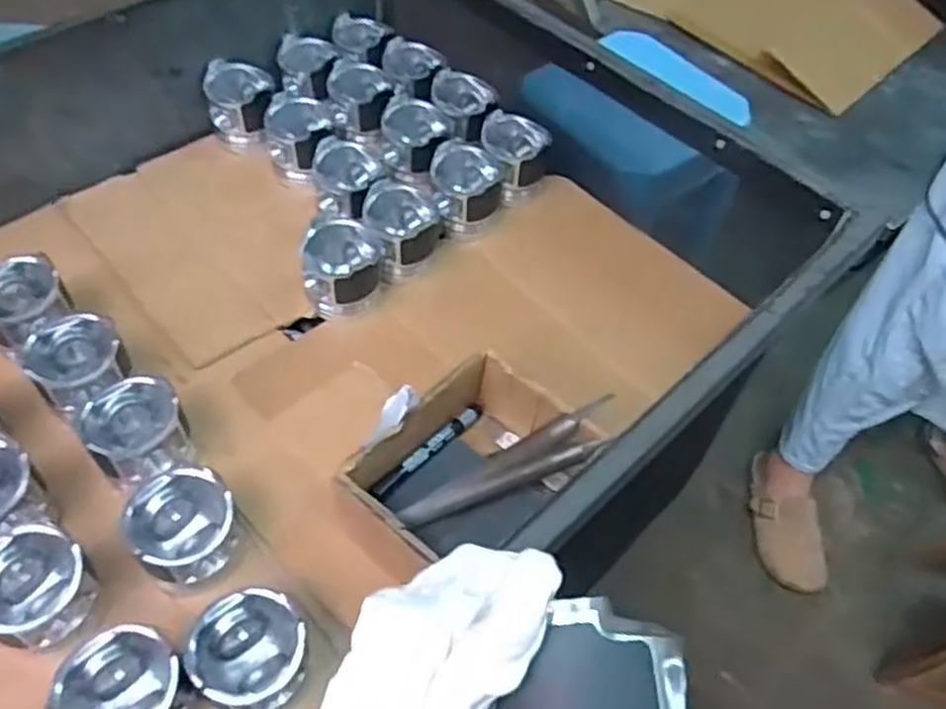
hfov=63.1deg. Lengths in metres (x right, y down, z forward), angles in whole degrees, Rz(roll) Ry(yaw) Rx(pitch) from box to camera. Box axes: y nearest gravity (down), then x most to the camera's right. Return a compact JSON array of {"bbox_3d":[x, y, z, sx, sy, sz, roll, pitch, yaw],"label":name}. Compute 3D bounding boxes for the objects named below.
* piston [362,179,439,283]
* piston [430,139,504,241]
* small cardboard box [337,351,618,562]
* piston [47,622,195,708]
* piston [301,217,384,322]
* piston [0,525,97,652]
[{"bbox_3d":[-0.079,-0.139,0.863,0.079,0.080,0.085,2,54,-3],"label":"piston"},{"bbox_3d":[-0.007,-0.190,0.904,0.082,0.080,0.087,3,54,-2],"label":"piston"},{"bbox_3d":[-0.005,0.099,0.686,0.191,0.083,0.121,-37,65,-26],"label":"small cardboard box"},{"bbox_3d":[-0.254,0.247,0.564,0.081,0.062,0.080,2,54,-3],"label":"piston"},{"bbox_3d":[-0.139,-0.091,0.827,0.081,0.083,0.081,11,54,4],"label":"piston"},{"bbox_3d":[-0.342,0.182,0.599,0.076,0.063,0.077,2,54,-3],"label":"piston"}]

